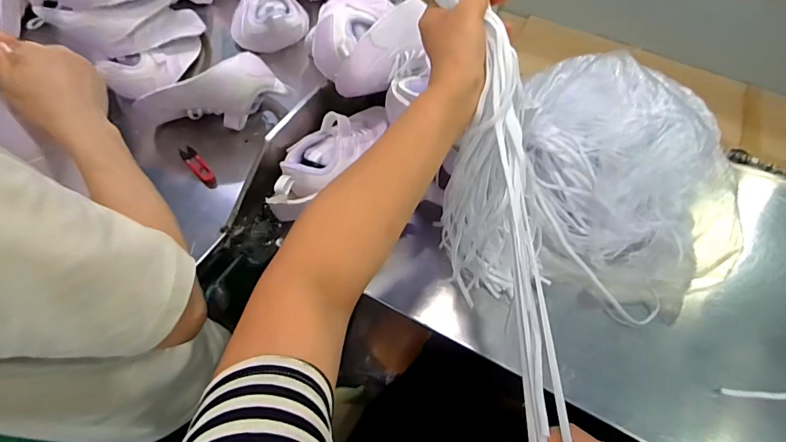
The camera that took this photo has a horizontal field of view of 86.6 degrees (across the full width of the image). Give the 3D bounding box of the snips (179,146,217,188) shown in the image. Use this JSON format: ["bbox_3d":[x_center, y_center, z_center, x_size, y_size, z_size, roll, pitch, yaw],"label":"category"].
[{"bbox_3d":[-0.307,-0.086,0.657,0.023,0.014,0.099,-34,62,-21],"label":"snips"}]

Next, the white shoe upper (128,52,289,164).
[{"bbox_3d":[-0.311,-0.194,0.676,0.259,0.112,0.075,-16,57,4],"label":"white shoe upper"}]

